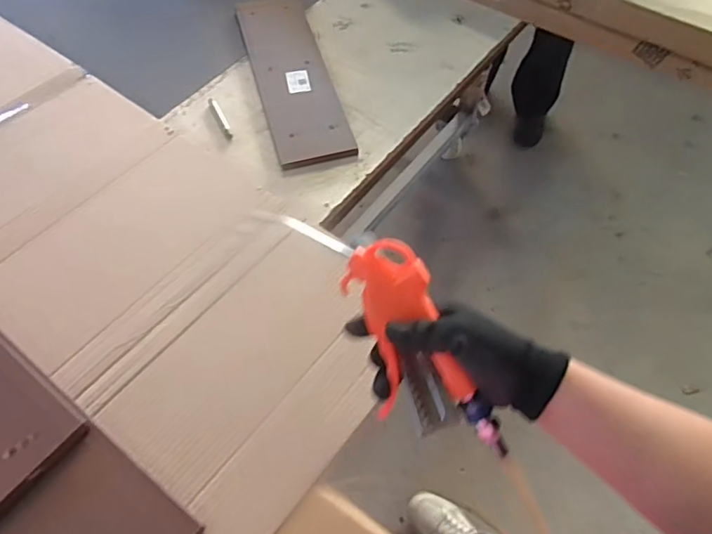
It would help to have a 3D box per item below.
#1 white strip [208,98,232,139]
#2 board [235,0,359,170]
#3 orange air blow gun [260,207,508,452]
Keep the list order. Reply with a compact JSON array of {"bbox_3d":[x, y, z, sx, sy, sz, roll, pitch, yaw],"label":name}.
[{"bbox_3d":[-0.251,-0.277,1.015,0.015,0.005,0.112,-23,61,-14],"label":"white strip"},{"bbox_3d":[-0.126,-0.378,1.074,0.141,0.015,0.438,-16,65,-6],"label":"board"},{"bbox_3d":[0.044,0.053,0.439,0.076,0.032,0.224,-37,84,10],"label":"orange air blow gun"}]

